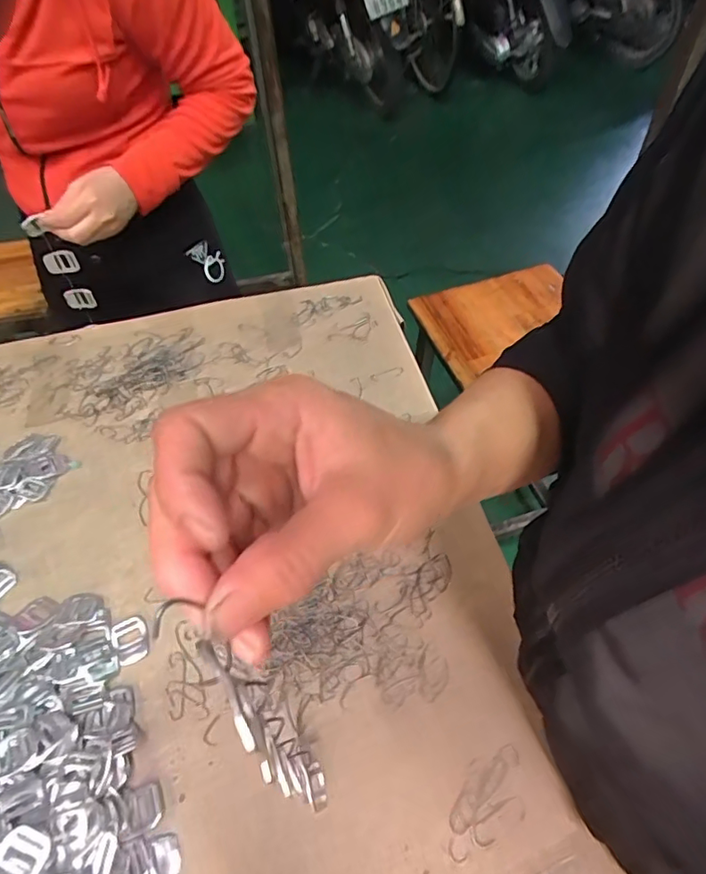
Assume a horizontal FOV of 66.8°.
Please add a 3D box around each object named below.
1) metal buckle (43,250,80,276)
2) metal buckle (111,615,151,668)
[{"bbox_3d":[-0.374,-0.224,0.683,0.042,0.031,0.008,-9,52,7],"label":"metal buckle"},{"bbox_3d":[-0.195,0.178,0.469,0.030,0.004,0.041,-25,55,-17],"label":"metal buckle"}]

